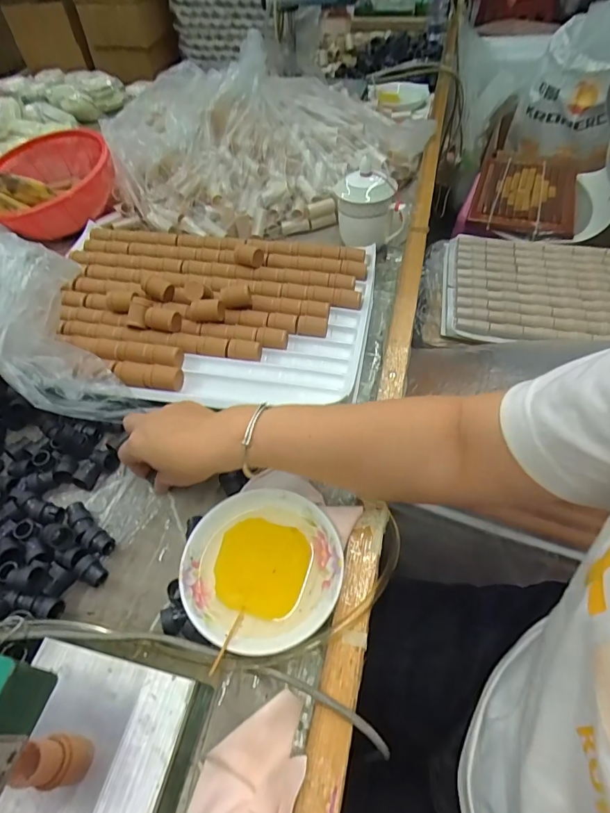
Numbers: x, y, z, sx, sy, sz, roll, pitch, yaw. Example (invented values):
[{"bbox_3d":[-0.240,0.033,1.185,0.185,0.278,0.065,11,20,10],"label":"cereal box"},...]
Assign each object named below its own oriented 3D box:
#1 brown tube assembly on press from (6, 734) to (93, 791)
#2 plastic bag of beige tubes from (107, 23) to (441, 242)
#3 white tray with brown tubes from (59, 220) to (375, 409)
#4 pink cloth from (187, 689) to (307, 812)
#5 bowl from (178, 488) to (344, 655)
[{"bbox_3d":[-0.145,0.208,0.259,0.024,0.056,0.024,-3,53,1],"label":"brown tube assembly on press"},{"bbox_3d":[-0.061,-0.478,0.766,0.530,0.146,0.357,-31,57,-19],"label":"plastic bag of beige tubes"},{"bbox_3d":[-0.135,-0.130,0.549,0.422,0.047,0.304,8,54,8],"label":"white tray with brown tubes"},{"bbox_3d":[-0.039,0.258,0.290,0.064,0.024,0.122,14,55,13],"label":"pink cloth"},{"bbox_3d":[-0.036,0.139,0.378,0.129,0.032,0.128,-1,53,2],"label":"bowl"}]

